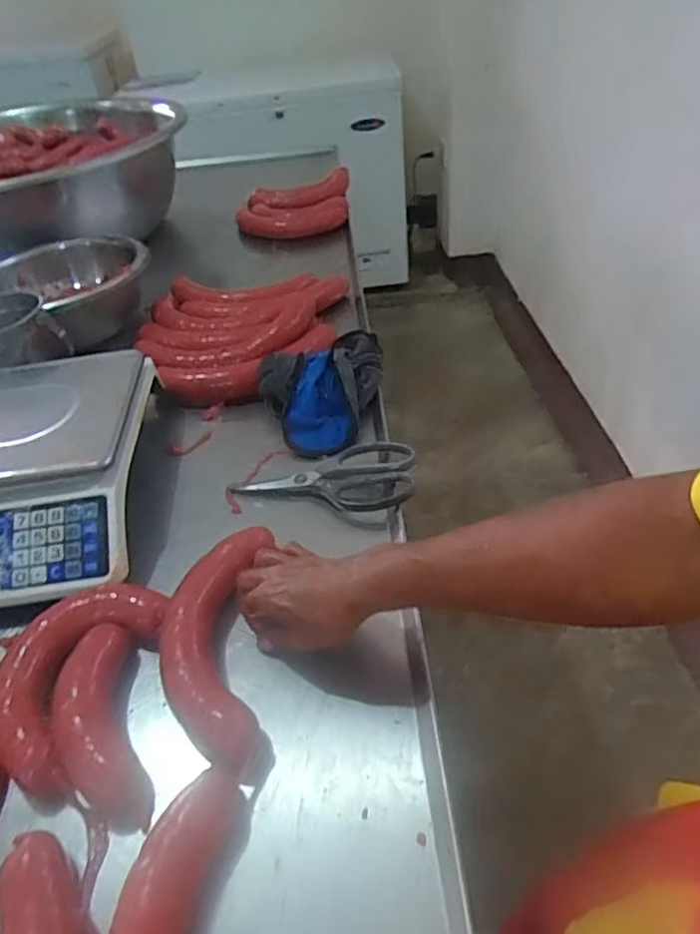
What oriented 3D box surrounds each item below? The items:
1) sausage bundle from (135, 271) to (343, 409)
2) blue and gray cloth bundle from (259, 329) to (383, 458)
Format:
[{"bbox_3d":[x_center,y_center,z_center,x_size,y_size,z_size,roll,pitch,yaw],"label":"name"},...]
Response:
[{"bbox_3d":[-0.146,-0.196,0.900,0.305,0.062,0.262,-9,40,-4],"label":"sausage bundle"},{"bbox_3d":[-0.022,-0.088,0.752,0.156,0.079,0.141,-12,41,-8],"label":"blue and gray cloth bundle"}]

